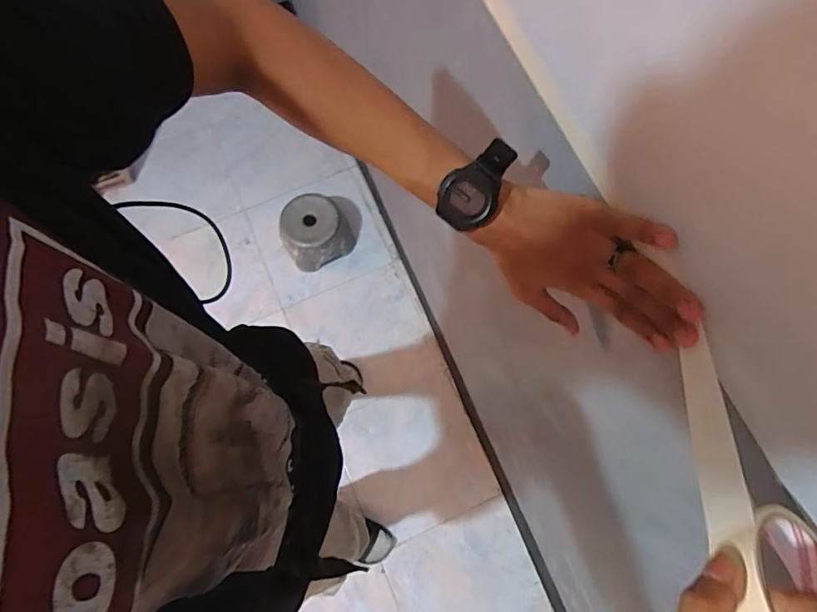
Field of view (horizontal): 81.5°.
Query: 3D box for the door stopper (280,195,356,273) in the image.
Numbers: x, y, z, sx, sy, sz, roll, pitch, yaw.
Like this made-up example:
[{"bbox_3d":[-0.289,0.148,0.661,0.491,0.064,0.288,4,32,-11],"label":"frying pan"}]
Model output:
[{"bbox_3d":[-0.305,-0.240,1.499,0.196,0.129,0.210,-33,75,-9],"label":"door stopper"}]

